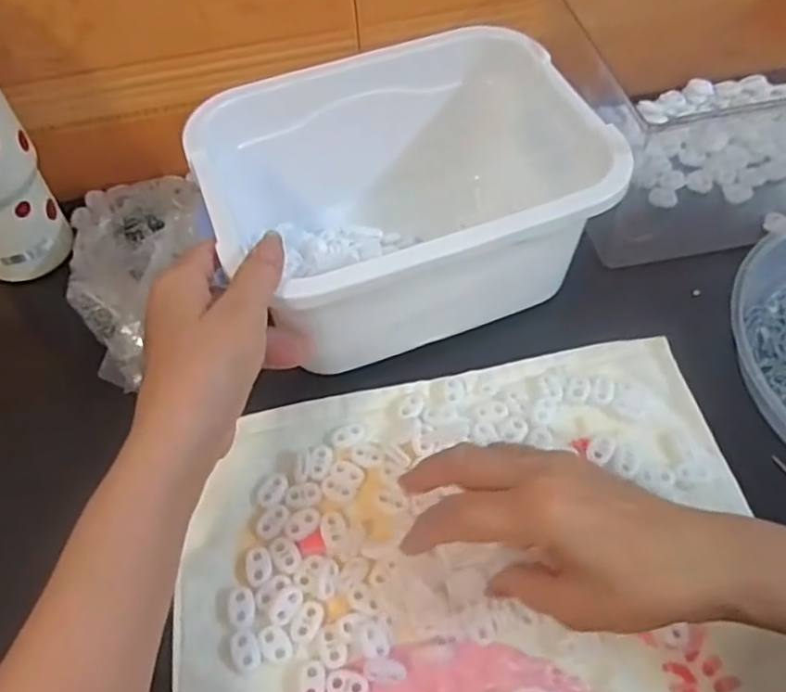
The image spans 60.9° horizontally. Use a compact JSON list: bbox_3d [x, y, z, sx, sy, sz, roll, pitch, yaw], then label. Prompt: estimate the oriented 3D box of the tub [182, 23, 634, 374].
[{"bbox_3d":[0.002,-0.100,0.468,0.244,0.123,0.183,-21,59,-12],"label":"tub"}]

